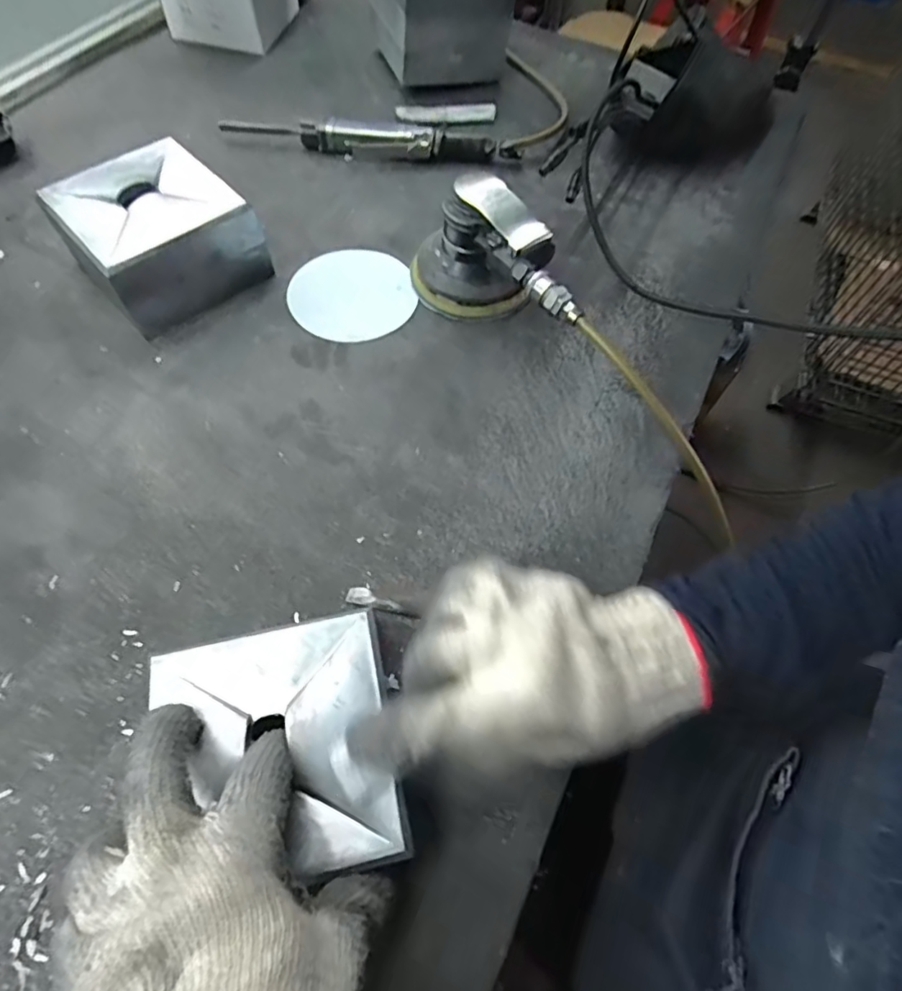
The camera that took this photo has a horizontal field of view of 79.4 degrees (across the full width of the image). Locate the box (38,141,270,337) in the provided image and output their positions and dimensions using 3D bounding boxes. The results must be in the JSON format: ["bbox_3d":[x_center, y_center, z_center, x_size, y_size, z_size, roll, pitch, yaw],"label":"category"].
[{"bbox_3d":[-0.259,-0.226,0.475,0.136,0.071,0.134,42,67,18],"label":"box"}]

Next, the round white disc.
[{"bbox_3d":[-0.091,-0.185,0.495,0.110,0.005,0.109,1,62,-2],"label":"round white disc"}]

